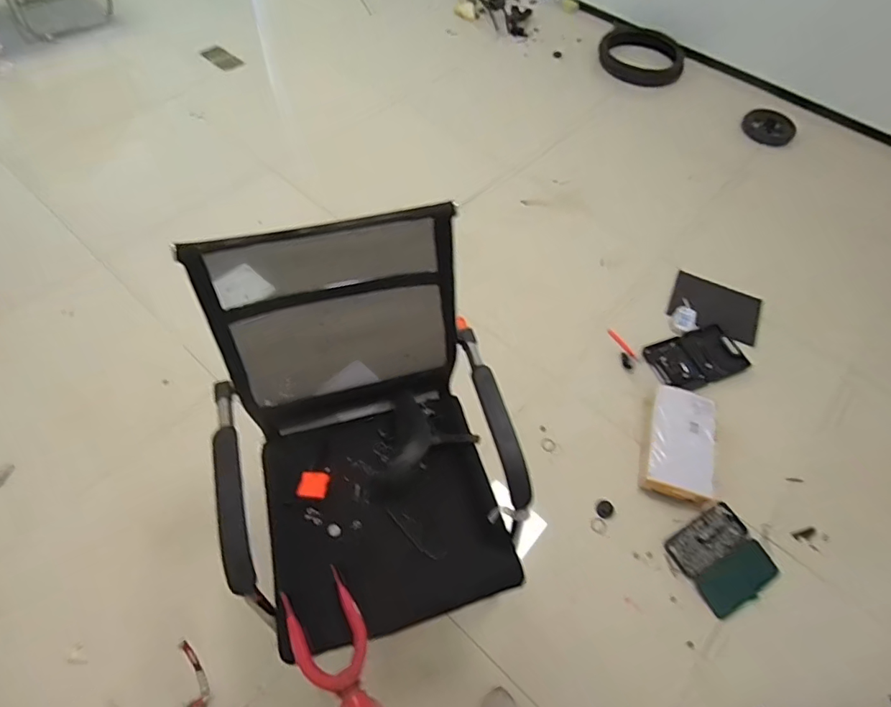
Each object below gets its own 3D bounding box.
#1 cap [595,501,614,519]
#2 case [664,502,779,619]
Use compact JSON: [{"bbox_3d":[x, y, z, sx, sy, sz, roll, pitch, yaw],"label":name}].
[{"bbox_3d":[0.488,0.478,1.517,0.052,0.016,0.050,2,61,-3],"label":"cap"},{"bbox_3d":[0.805,0.594,1.442,0.248,0.034,0.233,-25,62,-17],"label":"case"}]

